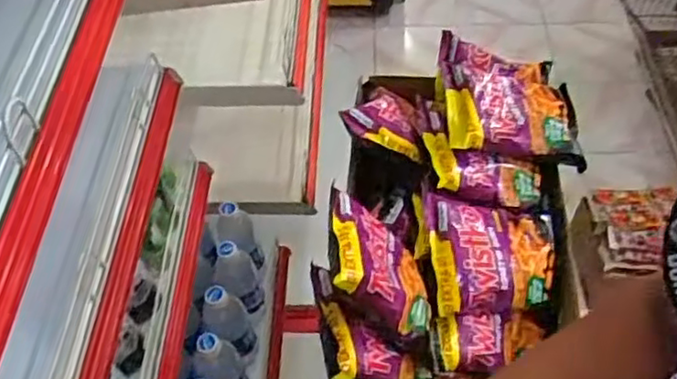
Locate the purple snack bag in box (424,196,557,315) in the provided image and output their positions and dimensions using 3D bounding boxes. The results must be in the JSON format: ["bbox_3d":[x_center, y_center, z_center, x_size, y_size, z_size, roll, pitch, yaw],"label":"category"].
[{"bbox_3d":[0.191,0.081,0.819,0.175,0.039,0.141,6,71,-22],"label":"purple snack bag in box"}]

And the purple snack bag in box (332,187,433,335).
[{"bbox_3d":[0.049,0.082,0.741,0.028,0.147,0.124,-30,40,29],"label":"purple snack bag in box"}]

